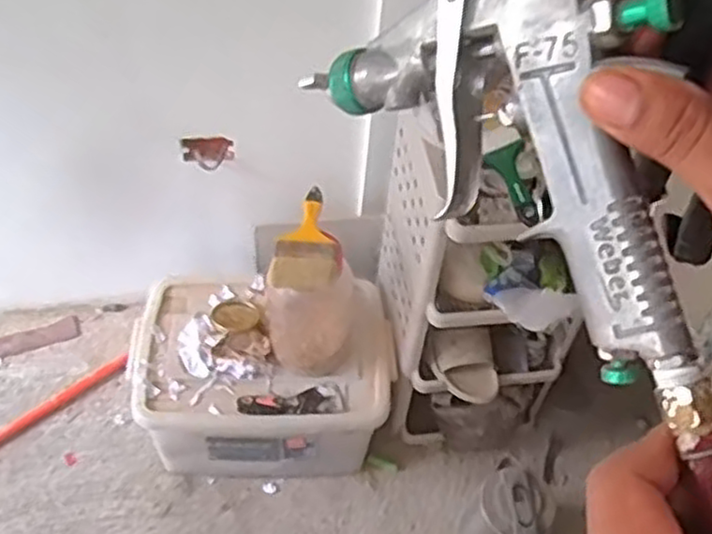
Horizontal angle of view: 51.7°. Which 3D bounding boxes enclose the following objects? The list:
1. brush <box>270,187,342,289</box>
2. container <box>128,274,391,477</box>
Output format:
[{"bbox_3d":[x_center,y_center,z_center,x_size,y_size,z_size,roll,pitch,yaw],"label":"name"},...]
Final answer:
[{"bbox_3d":[-0.076,-0.038,1.185,0.108,0.060,0.189,7,37,0],"label":"brush"},{"bbox_3d":[-0.180,0.222,1.474,0.486,0.307,0.331,1,51,-5],"label":"container"}]

